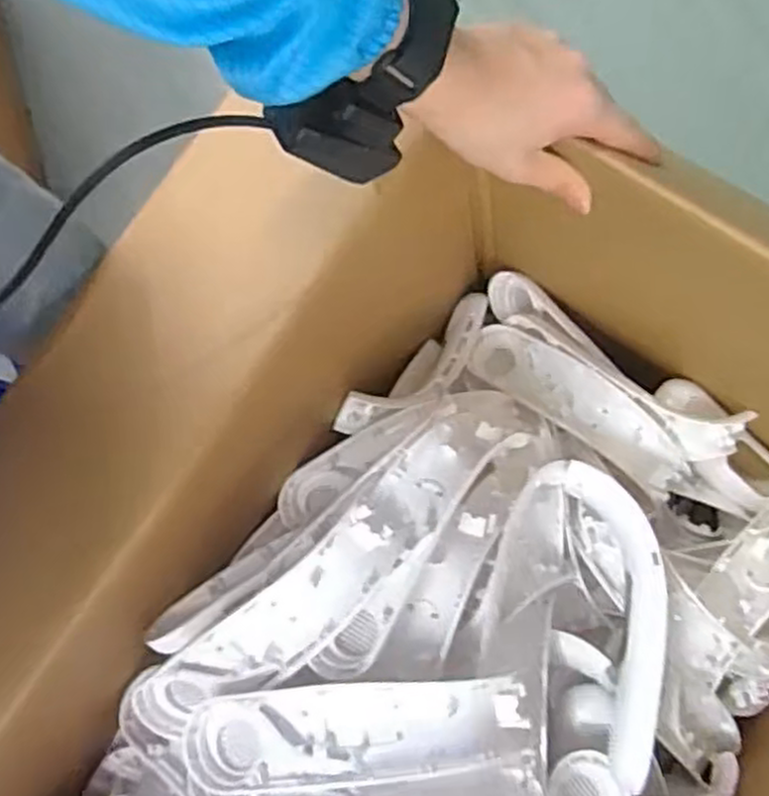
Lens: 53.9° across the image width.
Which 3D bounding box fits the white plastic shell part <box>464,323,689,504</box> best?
[{"bbox_3d":[0.149,0.004,0.593,0.189,0.042,0.054,37,80,21],"label":"white plastic shell part"}]

